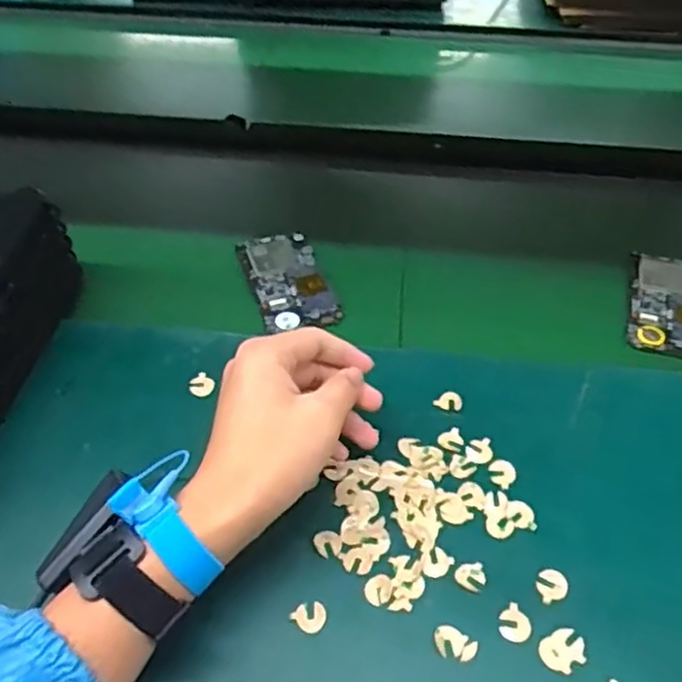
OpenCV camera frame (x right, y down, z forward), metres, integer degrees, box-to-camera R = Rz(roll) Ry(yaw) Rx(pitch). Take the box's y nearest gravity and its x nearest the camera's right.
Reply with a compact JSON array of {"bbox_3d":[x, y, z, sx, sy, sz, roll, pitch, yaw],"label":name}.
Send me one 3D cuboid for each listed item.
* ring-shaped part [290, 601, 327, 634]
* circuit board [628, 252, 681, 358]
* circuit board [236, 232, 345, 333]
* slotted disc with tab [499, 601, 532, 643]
[{"bbox_3d":[-0.017,0.160,0.394,0.018,0.005,0.019,32,54,29],"label":"ring-shaped part"},{"bbox_3d":[0.283,-0.032,0.583,0.063,0.009,0.121,14,47,12],"label":"circuit board"},{"bbox_3d":[-0.048,-0.054,0.605,0.065,0.008,0.127,-12,50,-15],"label":"circuit board"},{"bbox_3d":[0.100,0.163,0.391,0.019,0.004,0.019,1,46,-1],"label":"slotted disc with tab"}]

